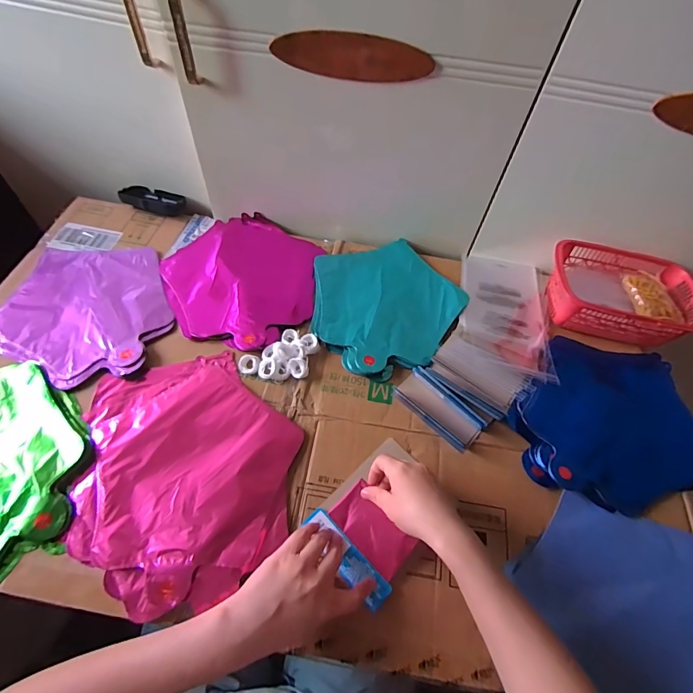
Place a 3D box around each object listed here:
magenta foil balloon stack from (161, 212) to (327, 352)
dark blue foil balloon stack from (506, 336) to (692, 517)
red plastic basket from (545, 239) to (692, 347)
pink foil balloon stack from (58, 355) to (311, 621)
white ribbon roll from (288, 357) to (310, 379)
[{"bbox_3d":[-0.162,-0.112,0.636,0.227,0.020,0.261,7,58,0],"label":"magenta foil balloon stack"},{"bbox_3d":[0.353,0.096,0.539,0.248,0.023,0.234,15,58,5],"label":"dark blue foil balloon stack"},{"bbox_3d":[0.418,-0.084,0.622,0.215,0.064,0.153,13,58,4],"label":"red plastic basket"},{"bbox_3d":[-0.181,0.137,0.466,0.240,0.012,0.278,-11,60,-11],"label":"pink foil balloon stack"},{"bbox_3d":[-0.065,0.030,0.550,0.025,0.016,0.028,-11,60,-11],"label":"white ribbon roll"}]

